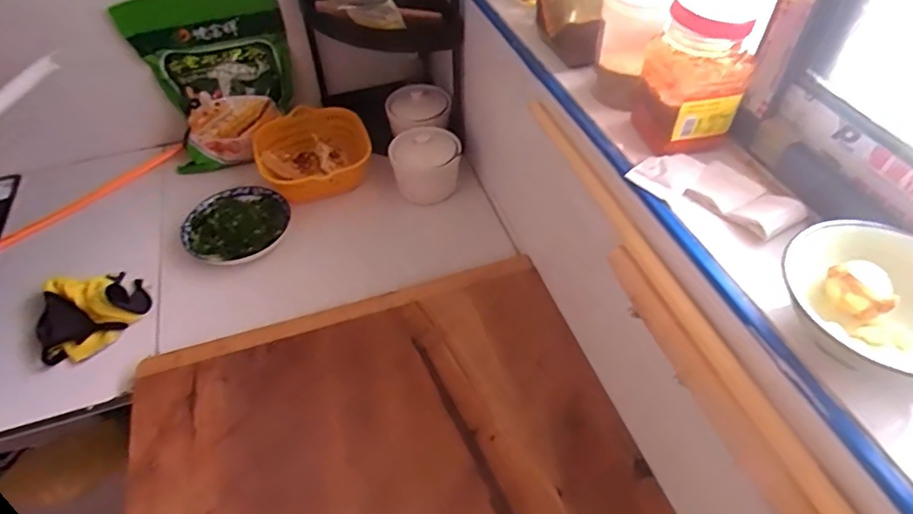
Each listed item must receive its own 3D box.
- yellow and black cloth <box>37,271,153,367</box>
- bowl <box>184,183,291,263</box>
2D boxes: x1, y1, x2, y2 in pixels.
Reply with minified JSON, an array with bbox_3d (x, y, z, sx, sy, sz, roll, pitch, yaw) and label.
[{"bbox_3d":[-0.557,0.080,0.834,0.152,0.049,0.138,-16,50,-12],"label":"yellow and black cloth"},{"bbox_3d":[-0.381,-0.063,0.941,0.171,0.062,0.171,-1,49,1],"label":"bowl"}]

